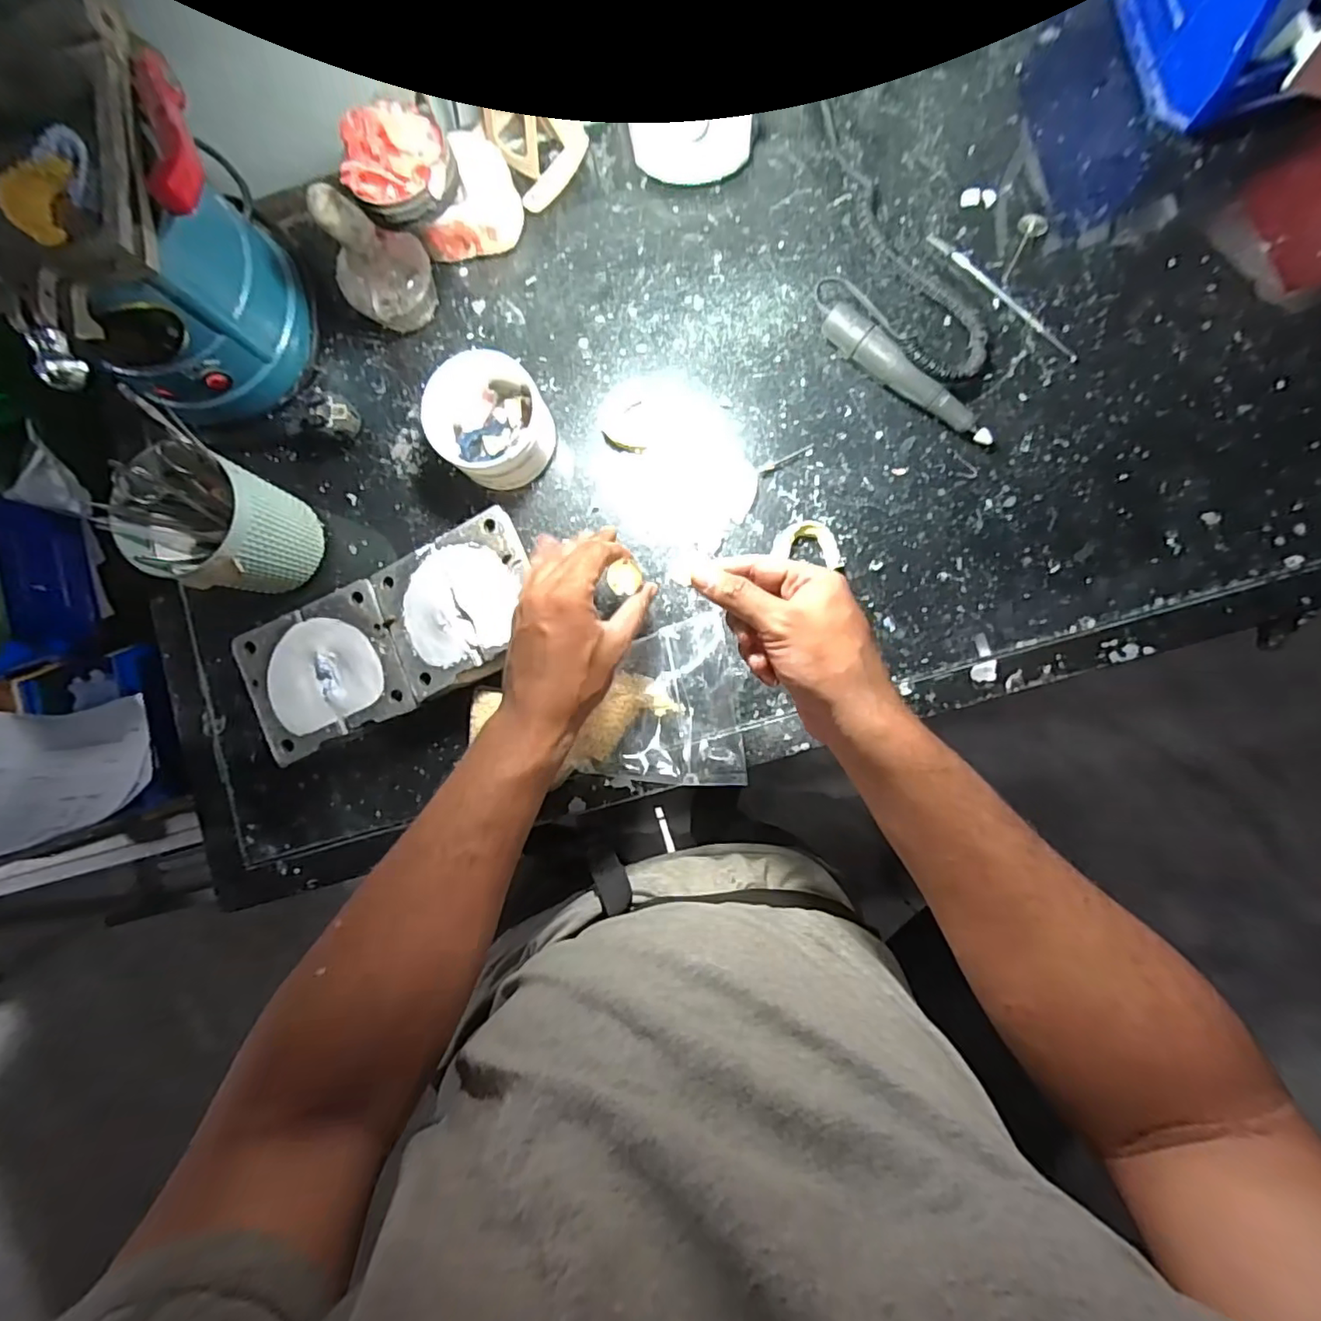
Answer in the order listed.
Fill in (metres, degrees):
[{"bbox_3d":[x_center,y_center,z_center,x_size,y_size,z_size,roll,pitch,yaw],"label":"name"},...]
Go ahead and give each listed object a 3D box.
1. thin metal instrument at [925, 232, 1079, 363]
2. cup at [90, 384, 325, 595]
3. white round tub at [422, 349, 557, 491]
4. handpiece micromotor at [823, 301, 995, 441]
[{"bbox_3d":[0.289,-0.308,0.492,0.159,0.004,0.010,44,91,5],"label":"thin metal instrument"},{"bbox_3d":[-0.346,-0.113,0.469,0.096,0.128,0.111,25,90,5],"label":"cup"},{"bbox_3d":[-0.142,-0.198,0.490,0.093,0.061,0.099,0,87,4],"label":"white round tub"},{"bbox_3d":[0.203,-0.232,0.481,0.163,0.033,0.024,41,91,5],"label":"handpiece micromotor"}]

